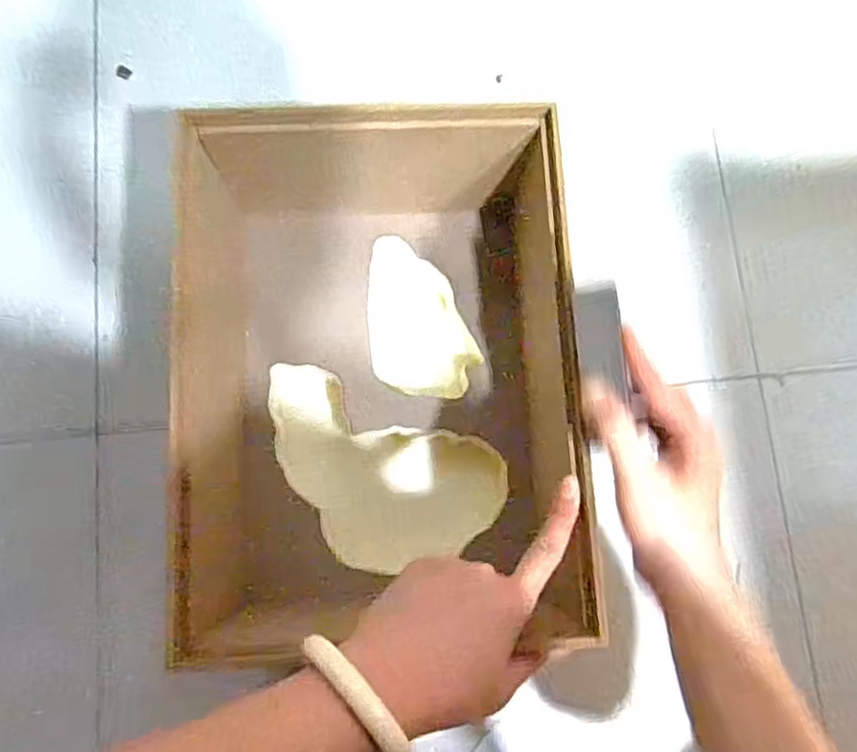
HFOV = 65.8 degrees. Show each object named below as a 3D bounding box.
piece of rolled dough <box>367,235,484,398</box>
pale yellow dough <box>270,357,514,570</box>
[{"bbox_3d":[-0.007,-0.049,0.570,0.087,0.026,0.137,-8,81,-3],"label":"piece of rolled dough"},{"bbox_3d":[-0.051,0.084,0.551,0.213,0.032,0.127,25,81,3],"label":"pale yellow dough"}]

